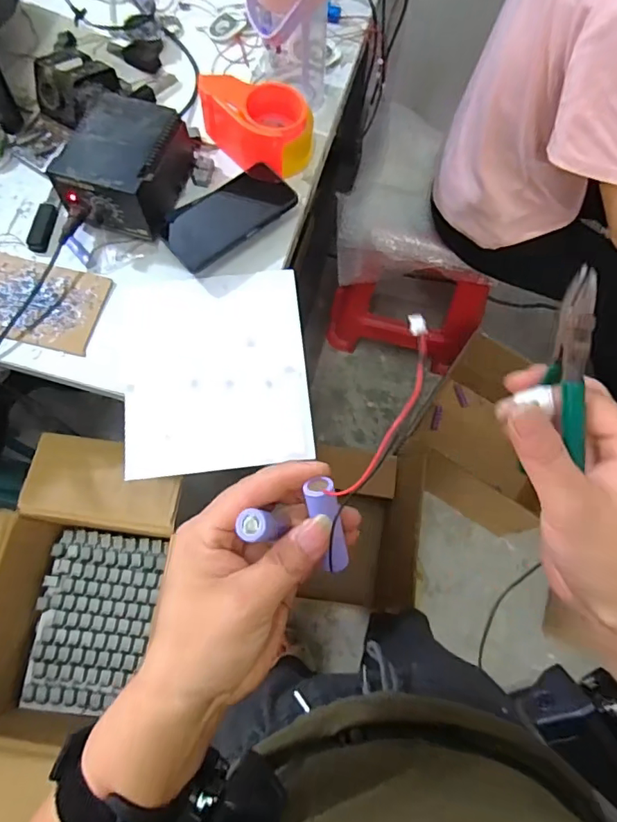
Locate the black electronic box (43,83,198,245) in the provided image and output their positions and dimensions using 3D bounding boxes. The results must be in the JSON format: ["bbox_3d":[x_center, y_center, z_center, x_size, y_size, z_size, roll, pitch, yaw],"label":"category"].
[{"bbox_3d":[-0.226,-0.304,0.629,0.118,0.087,0.165,17,73,5],"label":"black electronic box"}]

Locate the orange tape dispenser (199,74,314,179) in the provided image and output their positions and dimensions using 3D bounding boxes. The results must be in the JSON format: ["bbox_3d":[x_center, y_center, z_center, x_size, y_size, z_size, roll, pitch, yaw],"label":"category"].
[{"bbox_3d":[-0.068,-0.370,0.641,0.138,0.078,0.078,29,75,8],"label":"orange tape dispenser"}]

